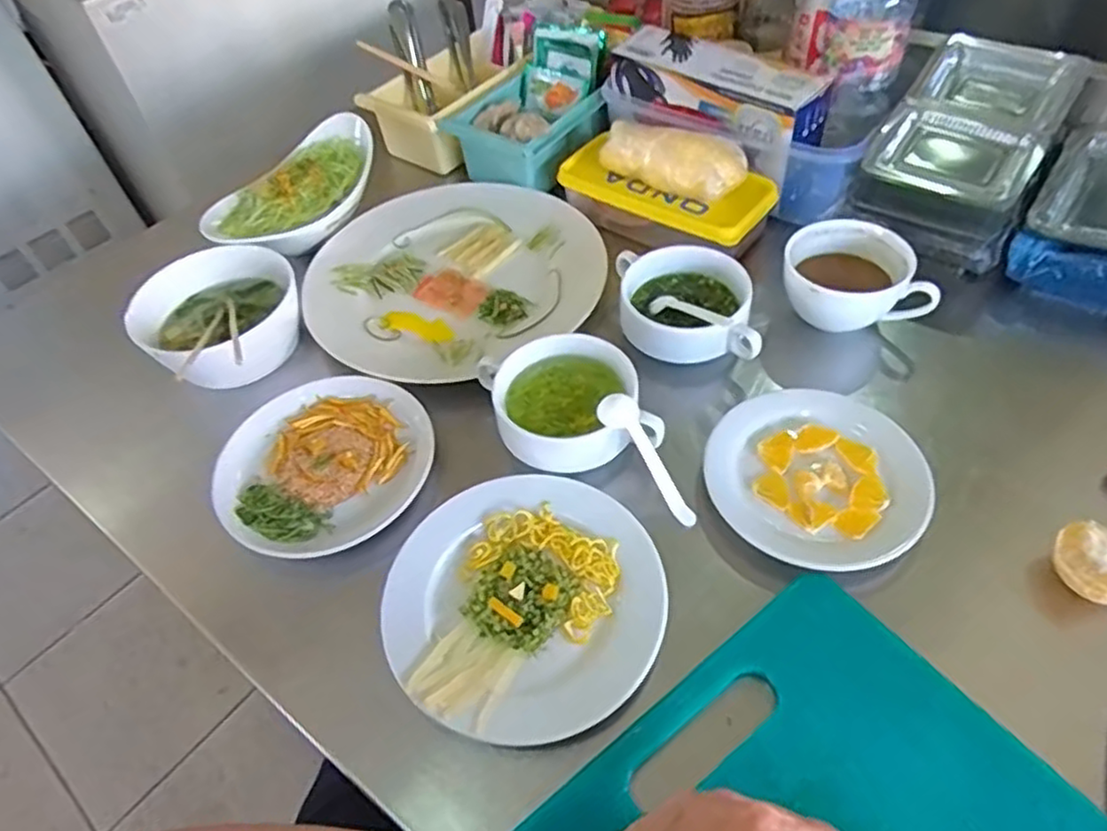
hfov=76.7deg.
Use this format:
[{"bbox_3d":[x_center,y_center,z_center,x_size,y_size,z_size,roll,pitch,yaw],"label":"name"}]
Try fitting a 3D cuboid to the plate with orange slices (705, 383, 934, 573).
[{"bbox_3d":[0.177,0.038,0.480,0.131,0.022,0.141,-3,51,4],"label":"plate with orange slices"}]

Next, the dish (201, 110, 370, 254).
[{"bbox_3d":[-0.255,-0.223,0.694,0.101,0.055,0.184,30,60,27],"label":"dish"}]

